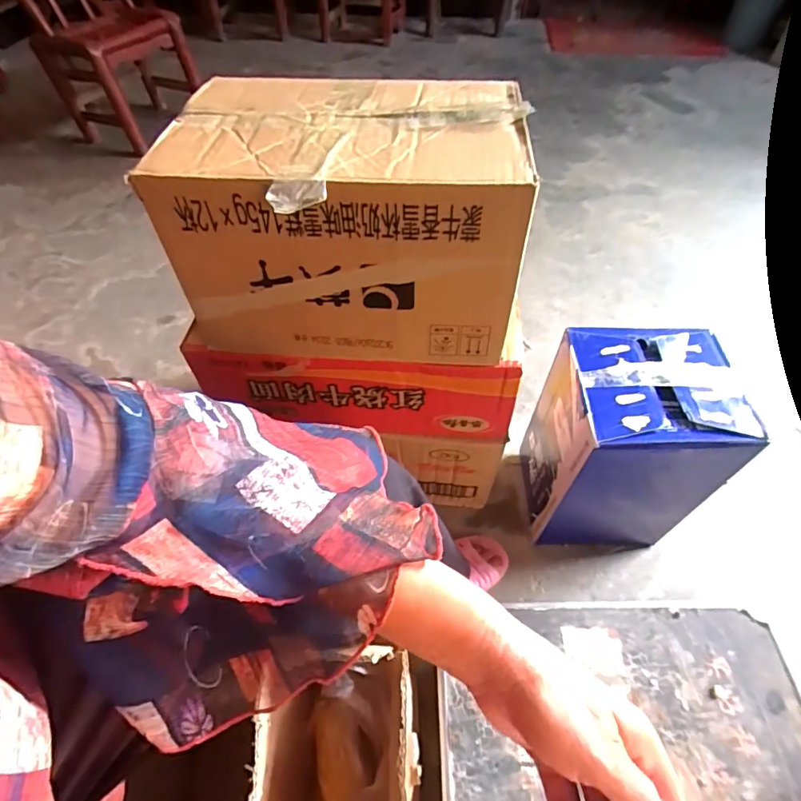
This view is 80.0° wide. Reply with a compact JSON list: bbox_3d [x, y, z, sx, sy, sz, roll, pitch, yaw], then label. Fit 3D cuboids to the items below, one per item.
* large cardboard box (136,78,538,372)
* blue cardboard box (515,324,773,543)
[{"bbox_3d":[-0.053,-0.185,0.503,0.320,0.197,0.210,-1,52,2],"label":"large cardboard box"},{"bbox_3d":[0.295,0.068,0.670,0.191,0.318,0.170,-1,52,1],"label":"blue cardboard box"}]

